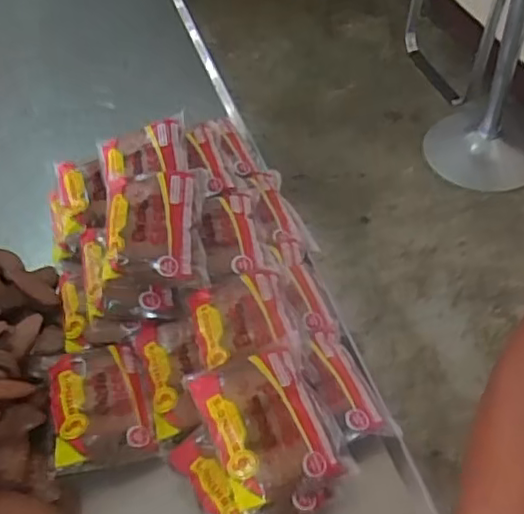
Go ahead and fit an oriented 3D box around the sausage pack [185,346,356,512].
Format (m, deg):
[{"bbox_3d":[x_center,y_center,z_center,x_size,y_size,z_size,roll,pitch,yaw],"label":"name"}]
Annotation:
[{"bbox_3d":[0.007,0.156,0.581,0.106,0.027,0.133,-19,72,-19],"label":"sausage pack"}]

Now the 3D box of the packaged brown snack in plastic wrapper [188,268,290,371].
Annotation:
[{"bbox_3d":[-0.021,0.071,0.662,0.100,0.046,0.104,-14,51,-6],"label":"packaged brown snack in plastic wrapper"}]

